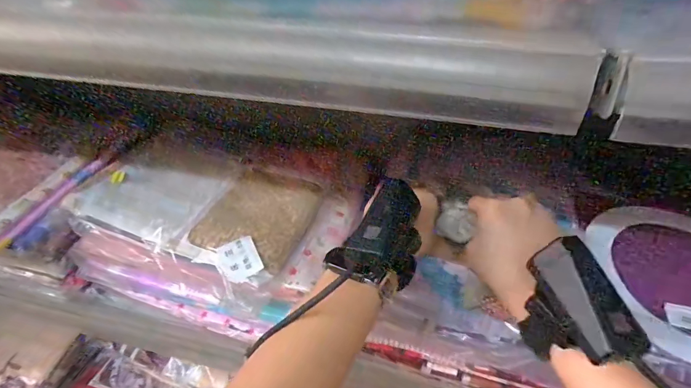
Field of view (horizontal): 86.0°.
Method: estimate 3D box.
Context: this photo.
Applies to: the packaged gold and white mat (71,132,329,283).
[{"bbox_3d":[-0.186,0.006,0.468,0.295,0.022,0.143,19,64,15],"label":"packaged gold and white mat"}]

